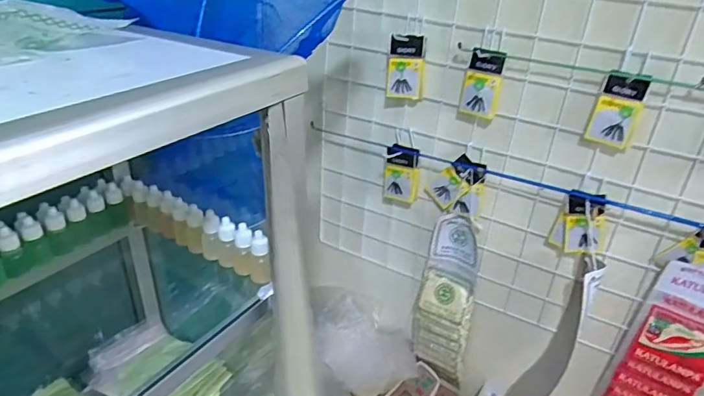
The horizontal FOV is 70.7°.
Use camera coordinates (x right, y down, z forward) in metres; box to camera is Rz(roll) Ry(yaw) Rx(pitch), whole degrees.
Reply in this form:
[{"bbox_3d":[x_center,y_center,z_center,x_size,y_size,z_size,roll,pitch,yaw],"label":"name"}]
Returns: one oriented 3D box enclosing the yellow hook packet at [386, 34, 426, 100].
[{"bbox_3d":[0.084,-0.200,0.761,0.055,0.095,0.017,3,29,-3],"label":"yellow hook packet"}]

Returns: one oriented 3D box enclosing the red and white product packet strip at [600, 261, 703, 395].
[{"bbox_3d":[0.472,0.265,0.754,0.118,0.372,0.026,22,34,29],"label":"red and white product packet strip"}]

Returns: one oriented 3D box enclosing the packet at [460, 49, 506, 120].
[{"bbox_3d":[0.190,-0.167,0.722,0.051,0.092,0.022,11,30,11],"label":"packet"}]

